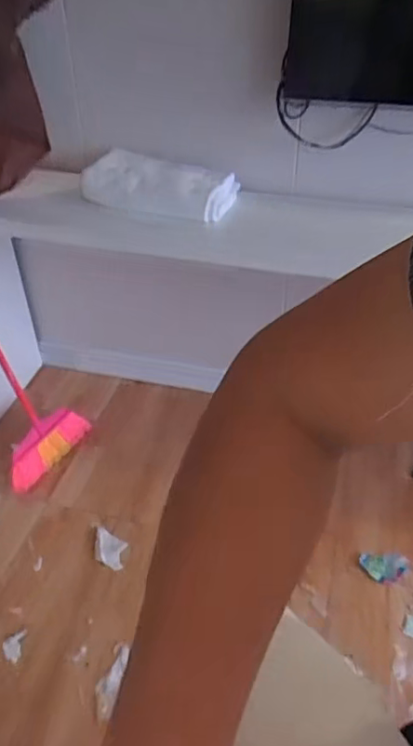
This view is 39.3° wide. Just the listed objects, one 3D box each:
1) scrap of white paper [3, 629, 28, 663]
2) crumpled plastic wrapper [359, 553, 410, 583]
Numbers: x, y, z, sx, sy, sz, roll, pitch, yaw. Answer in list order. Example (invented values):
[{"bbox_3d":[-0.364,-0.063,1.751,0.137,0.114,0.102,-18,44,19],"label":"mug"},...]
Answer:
[{"bbox_3d":[-0.461,0.649,1.379,0.049,0.006,0.077,0,38,0],"label":"scrap of white paper"},{"bbox_3d":[0.472,0.507,1.514,0.119,0.018,0.086,-3,38,-3],"label":"crumpled plastic wrapper"}]

